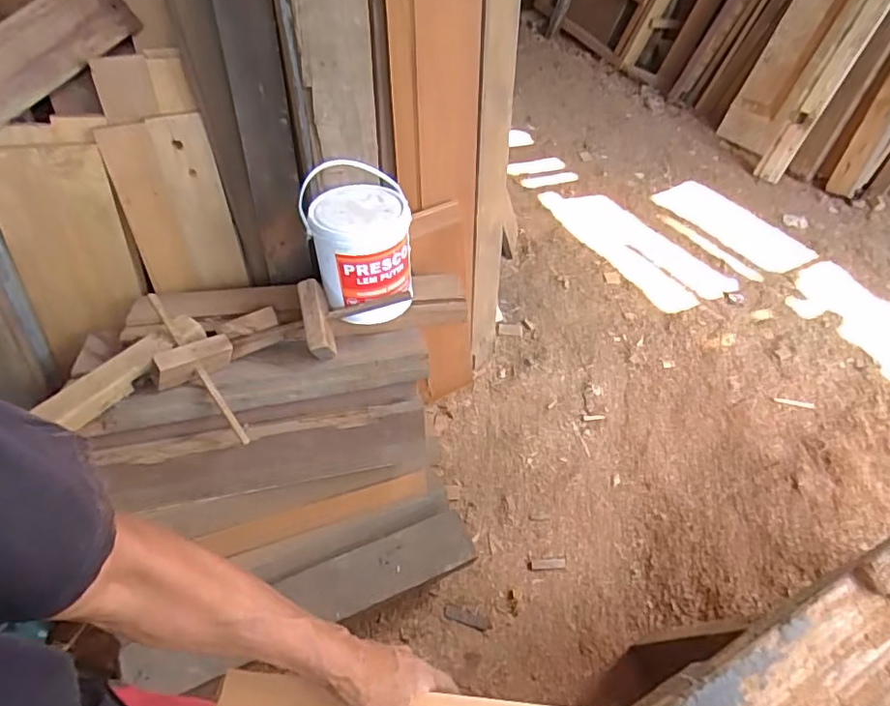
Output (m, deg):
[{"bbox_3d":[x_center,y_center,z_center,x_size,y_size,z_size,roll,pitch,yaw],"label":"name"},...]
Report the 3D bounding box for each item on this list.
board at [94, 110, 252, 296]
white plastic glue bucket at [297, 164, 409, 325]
[{"bbox_3d":[-0.550,-0.291,1.148,0.193,0.356,0.026,-13,37,-13],"label":"board"},{"bbox_3d":[-0.158,-0.193,1.026,0.196,0.199,0.189,3,51,-3],"label":"white plastic glue bucket"}]

